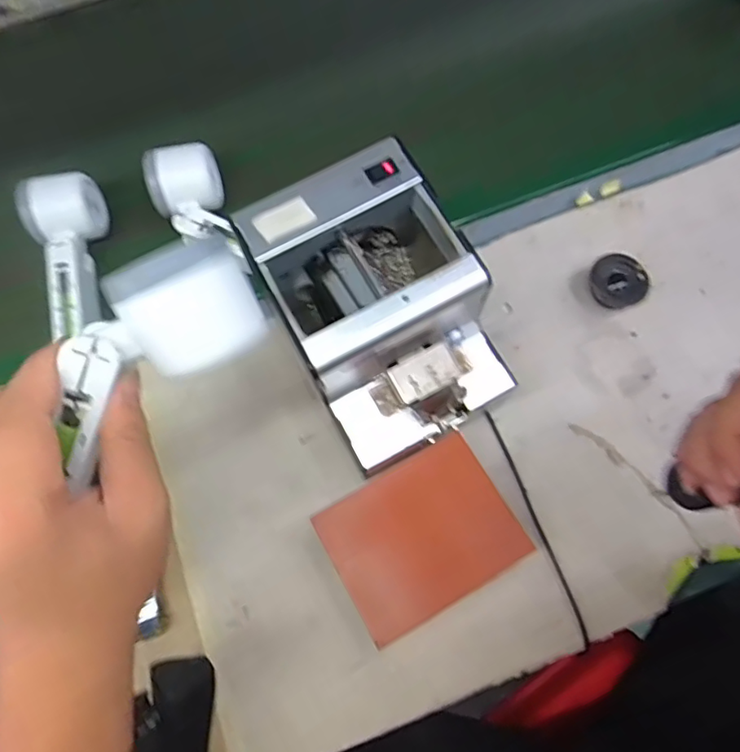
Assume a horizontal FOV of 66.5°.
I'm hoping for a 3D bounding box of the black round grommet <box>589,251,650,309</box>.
[{"bbox_3d":[0.211,-0.079,0.481,0.048,0.023,0.044,-1,72,2],"label":"black round grommet"}]

